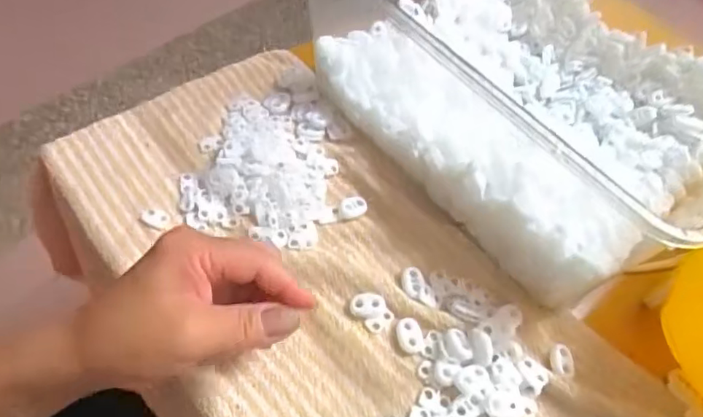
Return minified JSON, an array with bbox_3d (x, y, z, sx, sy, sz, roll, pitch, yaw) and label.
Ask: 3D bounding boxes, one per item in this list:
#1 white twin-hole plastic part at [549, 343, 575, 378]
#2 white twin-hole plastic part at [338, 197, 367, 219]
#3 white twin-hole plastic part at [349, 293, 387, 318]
[{"bbox_3d":[0.132,0.096,0.340,0.014,0.004,0.021,8,58,-4],"label":"white twin-hole plastic part"},{"bbox_3d":[0.001,-0.001,0.391,0.022,0.005,0.015,-19,64,-20],"label":"white twin-hole plastic part"},{"bbox_3d":[0.011,0.062,0.347,0.023,0.008,0.015,5,58,-6],"label":"white twin-hole plastic part"}]

